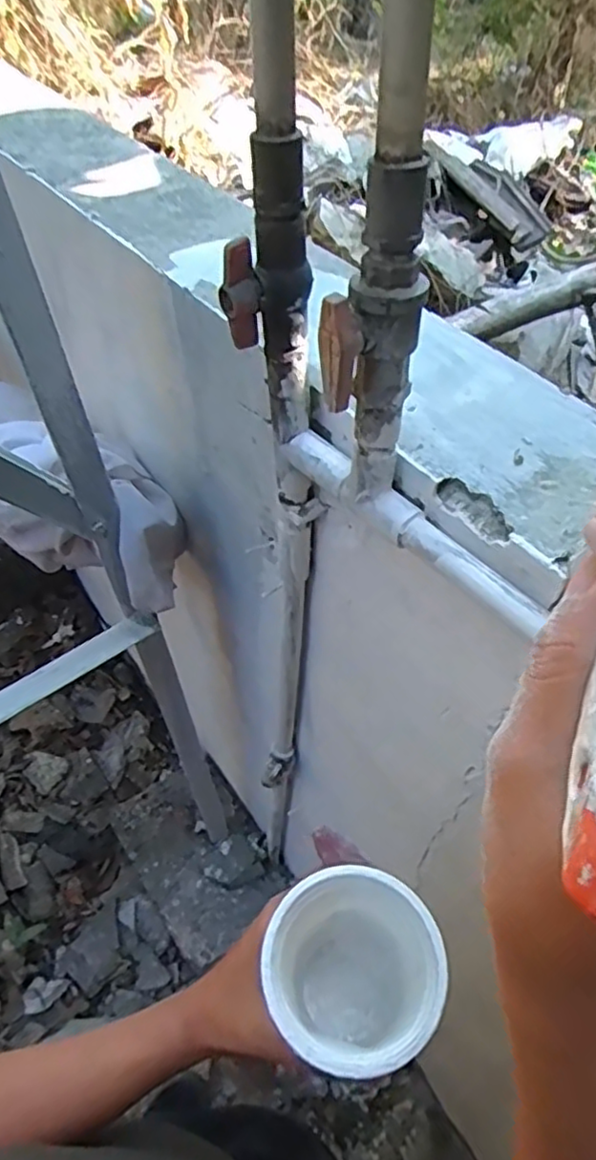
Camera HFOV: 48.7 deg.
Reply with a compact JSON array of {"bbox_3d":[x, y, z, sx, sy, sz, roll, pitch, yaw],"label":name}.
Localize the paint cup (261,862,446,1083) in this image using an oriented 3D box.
[{"bbox_3d":[0.026,0.226,0.369,0.084,0.127,0.087,1,49,-1],"label":"paint cup"}]

